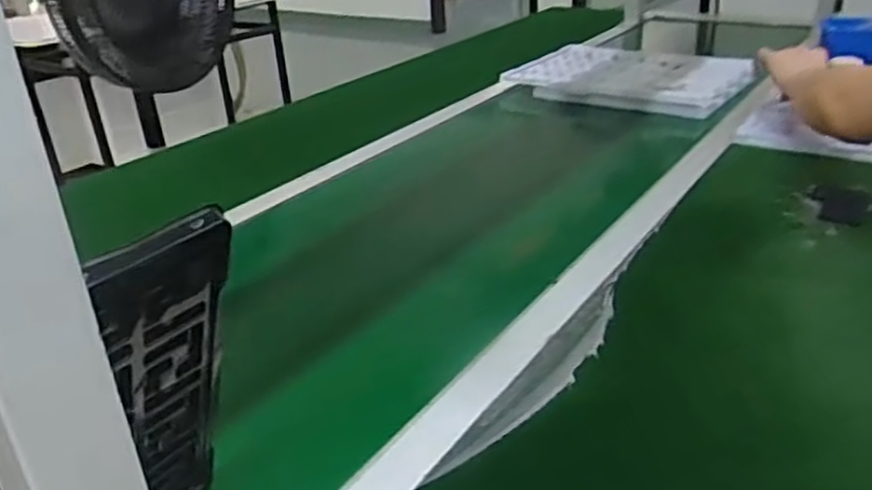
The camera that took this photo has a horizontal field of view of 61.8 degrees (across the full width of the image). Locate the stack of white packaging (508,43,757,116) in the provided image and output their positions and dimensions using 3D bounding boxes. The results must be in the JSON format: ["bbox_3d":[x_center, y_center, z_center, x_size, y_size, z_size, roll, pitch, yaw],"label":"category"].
[{"bbox_3d":[0.335,-0.304,1.313,0.399,0.055,0.224,19,35,37],"label":"stack of white packaging"}]

